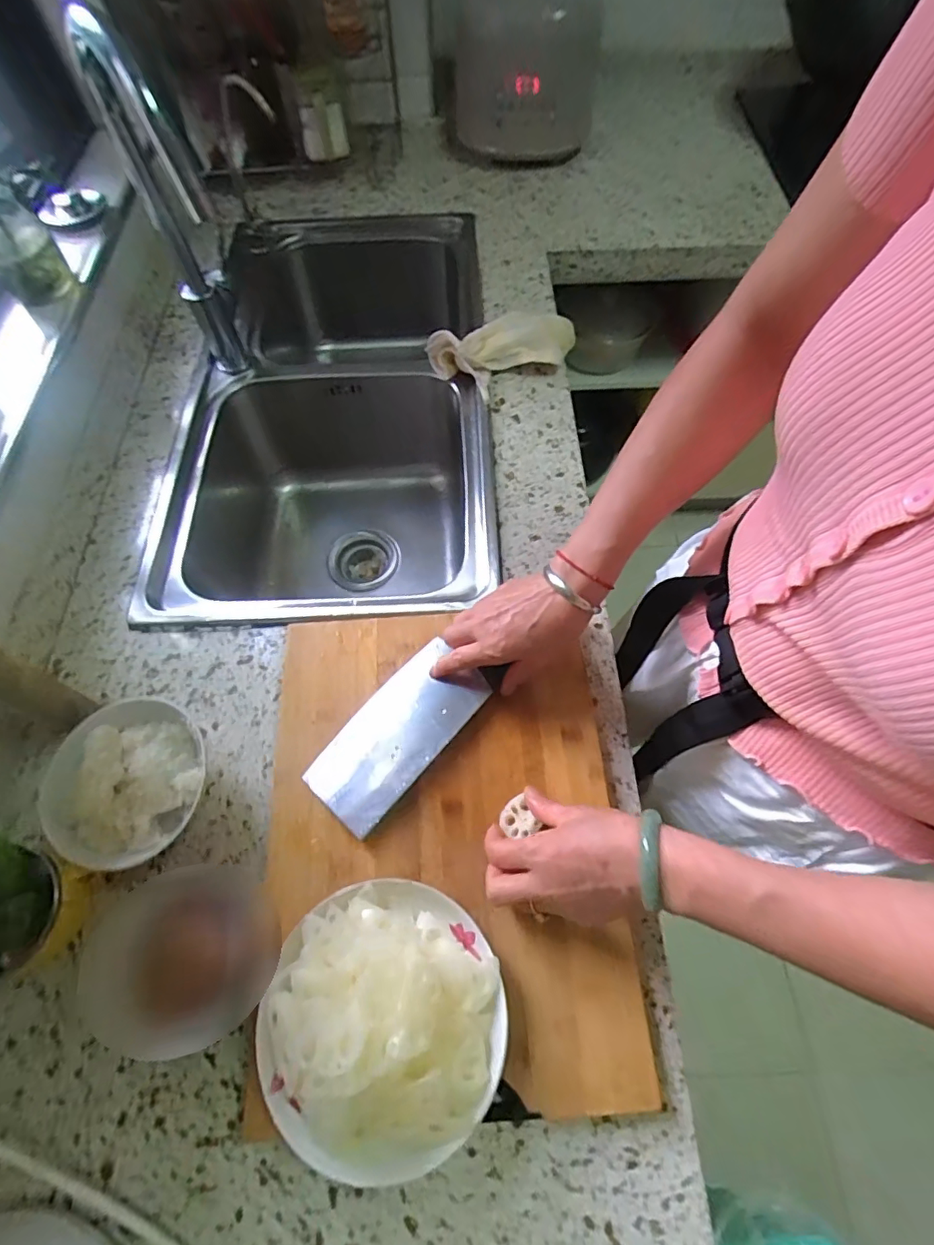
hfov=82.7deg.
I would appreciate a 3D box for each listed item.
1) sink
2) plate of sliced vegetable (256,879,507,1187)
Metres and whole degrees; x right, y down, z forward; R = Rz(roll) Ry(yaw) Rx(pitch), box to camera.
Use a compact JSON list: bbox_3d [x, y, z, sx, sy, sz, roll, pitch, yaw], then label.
[{"bbox_3d":[-0.182,-0.285,0.822,0.408,0.237,0.735,-2,64,0],"label":"sink"},{"bbox_3d":[-0.059,0.267,0.352,0.161,0.057,0.165,18,66,9],"label":"plate of sliced vegetable"}]

